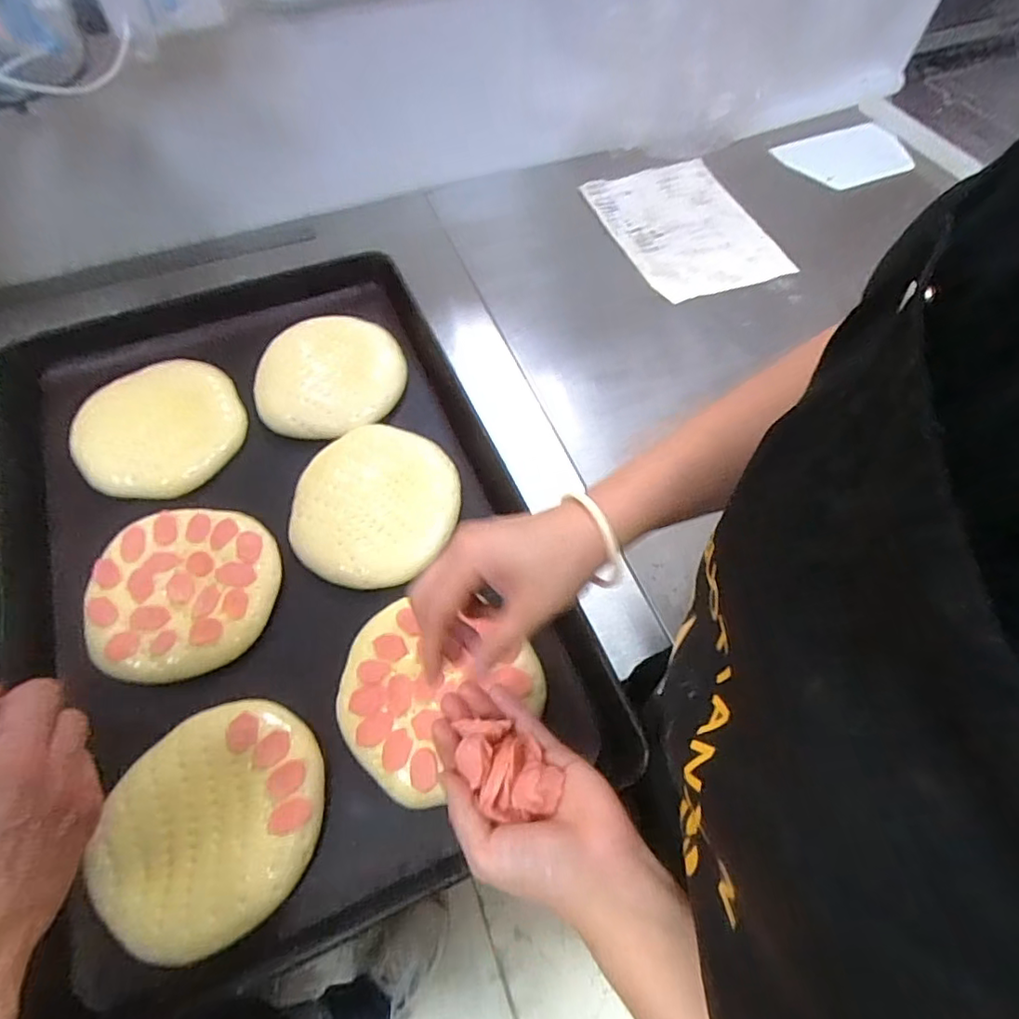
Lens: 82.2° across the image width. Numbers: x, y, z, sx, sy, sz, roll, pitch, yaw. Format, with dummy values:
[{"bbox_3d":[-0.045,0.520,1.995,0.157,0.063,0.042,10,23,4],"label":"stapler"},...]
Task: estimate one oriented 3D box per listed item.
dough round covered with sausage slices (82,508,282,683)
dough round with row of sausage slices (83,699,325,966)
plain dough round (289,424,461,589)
[{"bbox_3d":[-0.266,0.064,0.478,0.140,0.015,0.138,-7,59,-4],"label":"dough round covered with sausage slices"},{"bbox_3d":[-0.202,0.209,0.394,0.151,0.014,0.135,-34,64,-18],"label":"dough round with row of sausage slices"},{"bbox_3d":[-0.119,-0.006,0.532,0.139,0.019,0.155,8,59,5],"label":"plain dough round"}]

